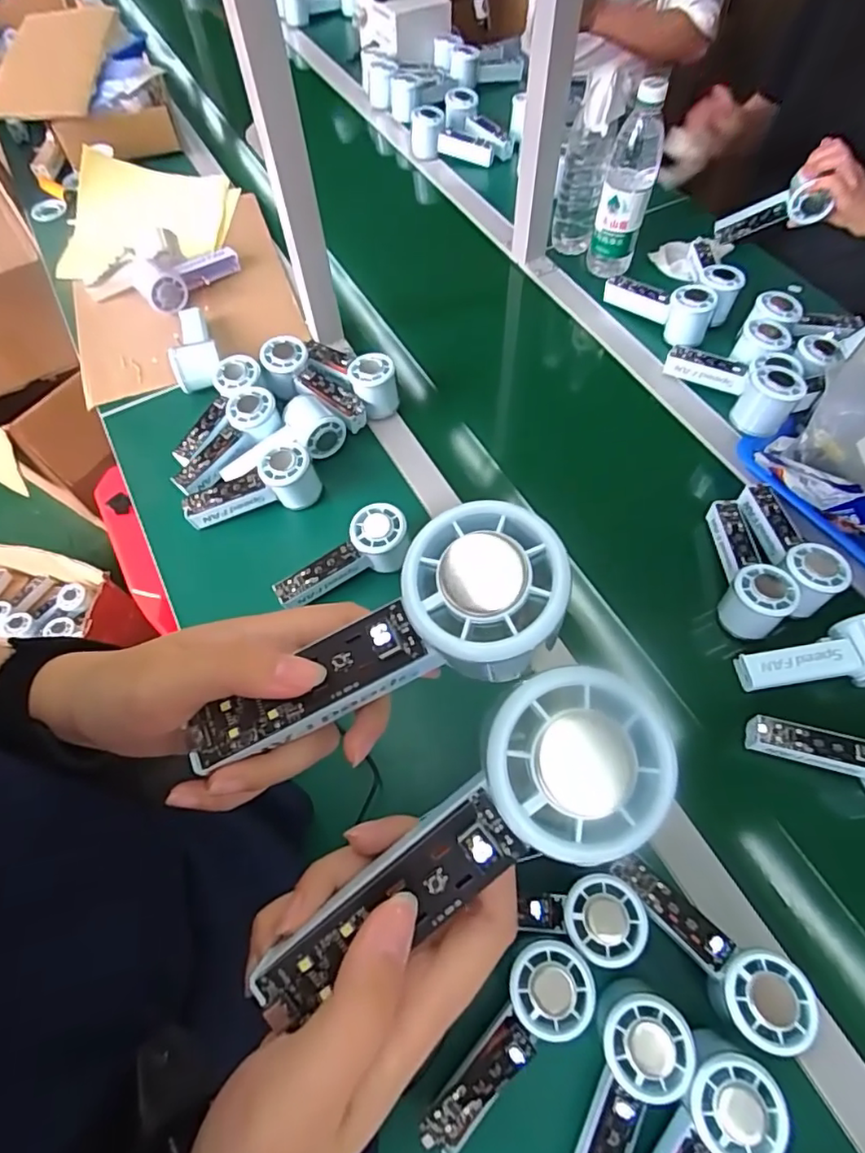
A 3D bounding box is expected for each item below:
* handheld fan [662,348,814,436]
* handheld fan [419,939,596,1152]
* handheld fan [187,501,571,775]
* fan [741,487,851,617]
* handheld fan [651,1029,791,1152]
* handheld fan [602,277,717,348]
[{"bbox_3d":[0.354,-0.230,0.680,0.061,0.068,0.174,-19,42,-8],"label":"handheld fan"},{"bbox_3d":[0.053,0.327,0.391,0.055,0.028,0.149,36,70,19],"label":"handheld fan"},{"bbox_3d":[-0.018,0.030,0.213,0.148,0.034,0.058,-30,64,9],"label":"handheld fan"},{"bbox_3d":[0.370,-0.031,0.595,0.053,0.048,0.152,-8,49,-2],"label":"fan"},{"bbox_3d":[0.167,0.380,0.366,0.155,0.045,0.054,-42,68,-18],"label":"handheld fan"},{"bbox_3d":[0.310,-0.375,0.769,0.059,0.064,0.158,-37,67,-16],"label":"handheld fan"}]

